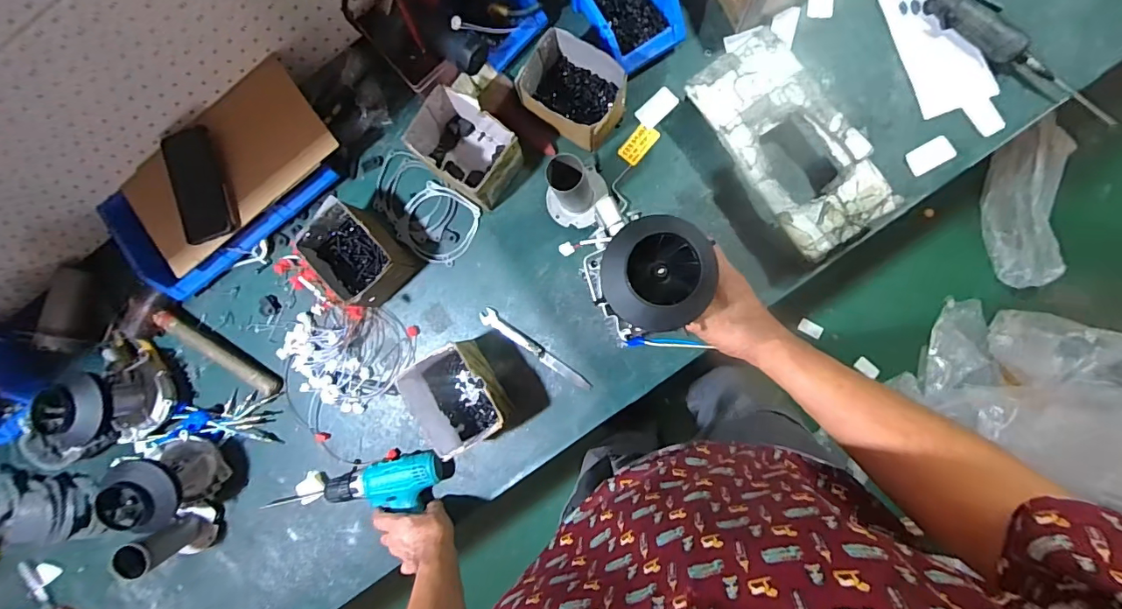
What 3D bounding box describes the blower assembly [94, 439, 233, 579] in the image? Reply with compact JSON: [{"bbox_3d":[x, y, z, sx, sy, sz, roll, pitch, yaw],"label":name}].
[{"bbox_3d":[-0.610,0.308,0.749,0.107,0.159,0.181,22,90,6],"label":"blower assembly"}]

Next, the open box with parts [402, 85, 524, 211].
[{"bbox_3d":[-0.143,-0.241,0.746,0.152,0.094,0.120,39,92,6],"label":"open box with parts"}]

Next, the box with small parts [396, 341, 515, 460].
[{"bbox_3d":[-0.154,0.140,0.735,0.119,0.095,0.150,-33,85,4],"label":"box with small parts"}]

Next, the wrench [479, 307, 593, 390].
[{"bbox_3d":[-0.042,0.075,0.772,0.207,0.012,0.026,37,92,6],"label":"wrench"}]

